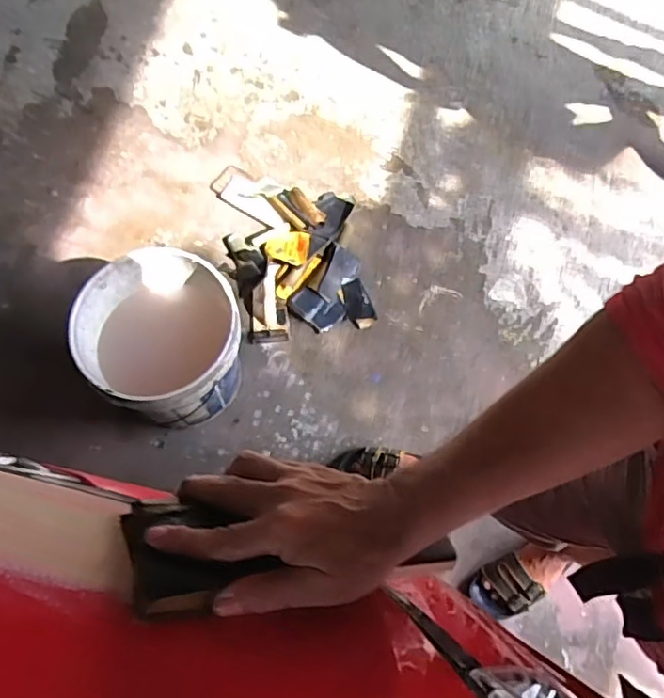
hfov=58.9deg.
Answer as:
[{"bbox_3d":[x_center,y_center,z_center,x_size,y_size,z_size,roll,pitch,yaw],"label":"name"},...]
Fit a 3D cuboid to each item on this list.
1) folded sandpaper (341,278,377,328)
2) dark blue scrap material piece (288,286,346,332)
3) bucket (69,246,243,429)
[{"bbox_3d":[0.061,-0.113,1.440,0.064,0.014,0.129,-21,72,-10],"label":"folded sandpaper"},{"bbox_3d":[-0.034,-0.101,1.430,0.124,0.023,0.084,32,75,9],"label":"dark blue scrap material piece"},{"bbox_3d":[-0.330,-0.006,1.216,0.295,0.282,0.294,1,70,-2],"label":"bucket"}]

